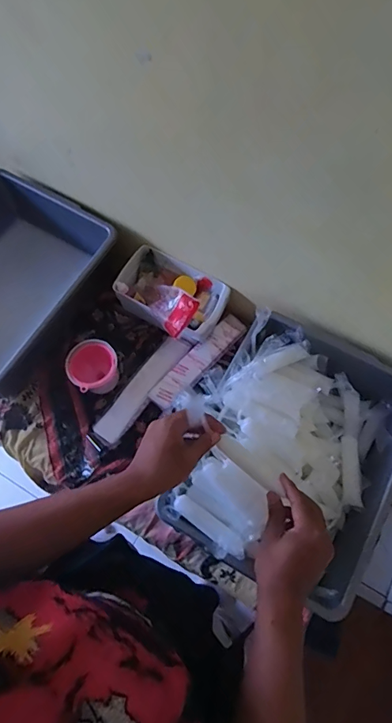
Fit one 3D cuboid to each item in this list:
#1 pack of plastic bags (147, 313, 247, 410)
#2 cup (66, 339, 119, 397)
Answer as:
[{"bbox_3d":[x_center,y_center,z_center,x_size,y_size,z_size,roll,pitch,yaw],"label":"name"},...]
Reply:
[{"bbox_3d":[0.006,-0.002,0.795,0.048,0.019,0.224,42,74,14],"label":"pack of plastic bags"},{"bbox_3d":[-0.181,0.015,0.757,0.083,0.090,0.080,0,69,0],"label":"cup"}]

